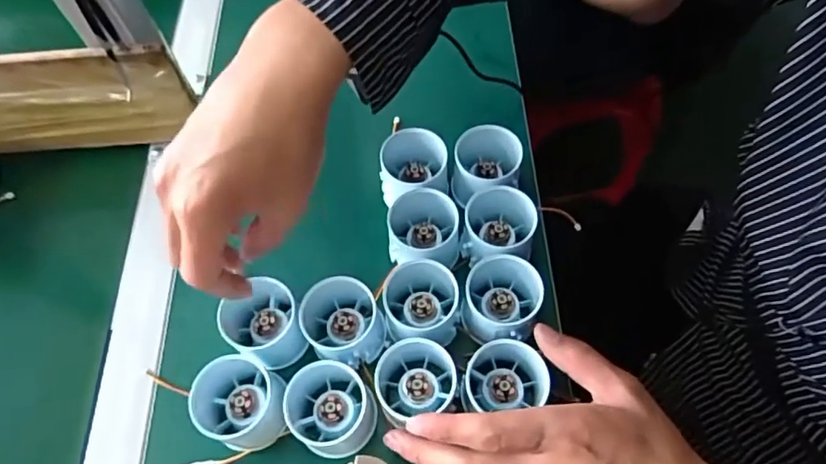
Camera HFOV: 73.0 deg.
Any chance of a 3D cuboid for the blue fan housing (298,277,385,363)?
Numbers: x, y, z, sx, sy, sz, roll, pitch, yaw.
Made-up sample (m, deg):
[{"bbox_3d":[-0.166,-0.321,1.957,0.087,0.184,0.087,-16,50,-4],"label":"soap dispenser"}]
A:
[{"bbox_3d":[-0.050,0.064,0.392,0.057,0.047,0.052,-2,63,3],"label":"blue fan housing"}]

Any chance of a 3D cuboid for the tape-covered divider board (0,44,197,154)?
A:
[{"bbox_3d":[-0.375,-0.097,0.449,0.388,0.096,0.015,-3,63,2],"label":"tape-covered divider board"}]

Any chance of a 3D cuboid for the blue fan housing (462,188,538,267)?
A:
[{"bbox_3d":[0.062,0.000,0.413,0.050,0.044,0.053,-2,63,3],"label":"blue fan housing"}]

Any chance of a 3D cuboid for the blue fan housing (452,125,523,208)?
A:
[{"bbox_3d":[0.058,-0.049,0.446,0.053,0.057,0.060,2,63,5],"label":"blue fan housing"}]

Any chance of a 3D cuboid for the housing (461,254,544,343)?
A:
[{"bbox_3d":[0.062,0.047,0.389,0.052,0.044,0.049,-2,63,3],"label":"housing"}]

